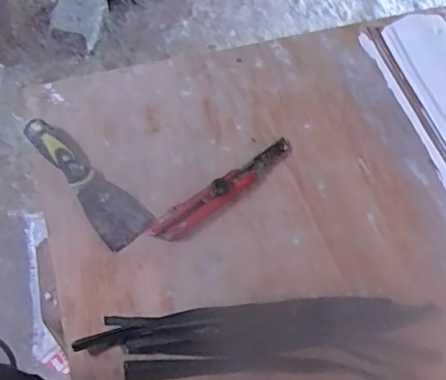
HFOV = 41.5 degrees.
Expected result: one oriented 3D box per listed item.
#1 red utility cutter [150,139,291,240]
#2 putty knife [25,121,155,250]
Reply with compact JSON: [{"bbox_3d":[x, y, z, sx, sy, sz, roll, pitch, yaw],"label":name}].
[{"bbox_3d":[0.004,-0.002,0.662,0.189,0.012,0.033,-34,67,-20],"label":"red utility cutter"},{"bbox_3d":[-0.154,-0.014,0.657,0.055,0.025,0.182,-37,68,-21],"label":"putty knife"}]

